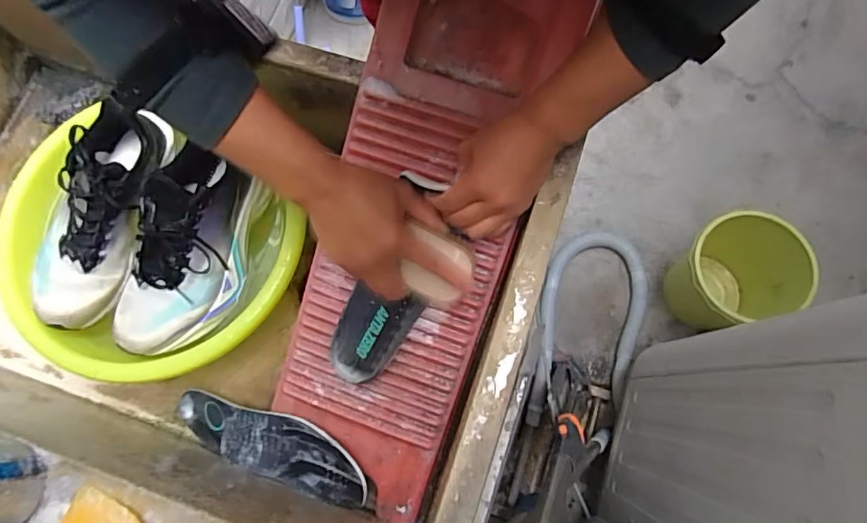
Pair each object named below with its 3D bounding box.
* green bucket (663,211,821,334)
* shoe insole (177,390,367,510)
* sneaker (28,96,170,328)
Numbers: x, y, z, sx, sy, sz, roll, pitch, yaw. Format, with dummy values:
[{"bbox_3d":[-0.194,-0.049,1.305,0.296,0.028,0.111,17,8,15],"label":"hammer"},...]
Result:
[{"bbox_3d":[0.629,0.022,1.097,0.210,0.251,0.215,0,75,1],"label":"green bucket"},{"bbox_3d":[-0.186,0.203,0.568,0.250,0.022,0.080,13,106,19],"label":"shoe insole"},{"bbox_3d":[-0.379,-0.057,0.563,0.107,0.090,0.248,21,77,7],"label":"sneaker"}]

